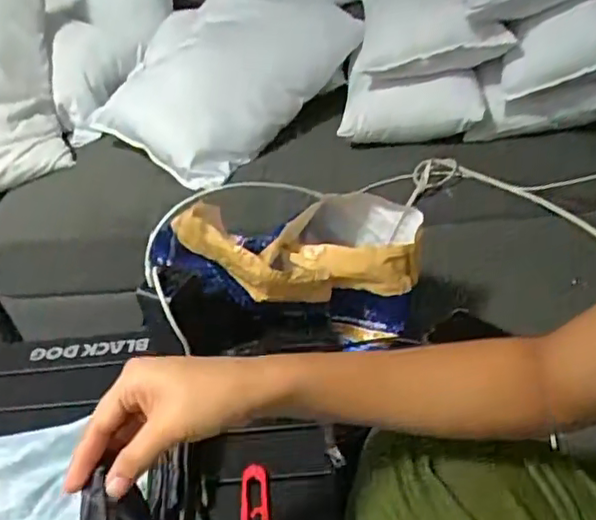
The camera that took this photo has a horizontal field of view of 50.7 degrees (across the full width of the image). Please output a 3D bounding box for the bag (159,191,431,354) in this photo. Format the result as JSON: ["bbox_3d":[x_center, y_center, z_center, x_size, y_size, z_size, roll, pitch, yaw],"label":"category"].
[{"bbox_3d":[-0.021,0.003,0.739,0.299,0.173,0.124,7,36,-1],"label":"bag"}]

